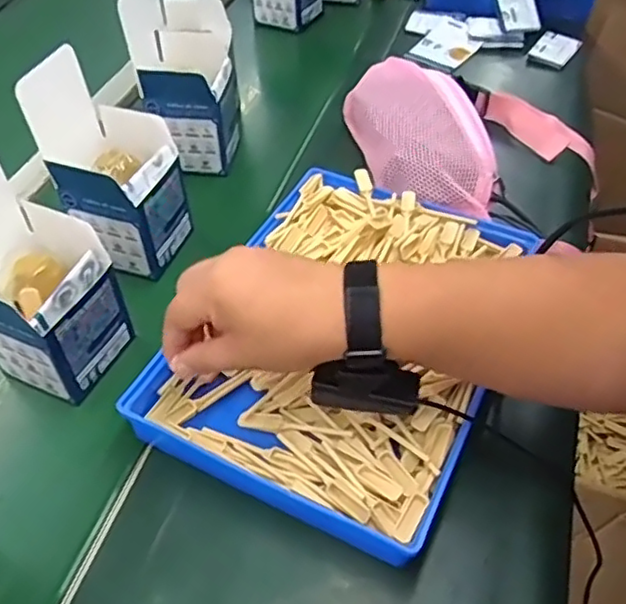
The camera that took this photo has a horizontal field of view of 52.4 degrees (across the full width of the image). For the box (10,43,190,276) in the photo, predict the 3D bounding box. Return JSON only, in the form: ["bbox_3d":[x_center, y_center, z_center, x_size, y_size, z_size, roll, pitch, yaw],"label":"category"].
[{"bbox_3d":[-0.172,-0.122,0.571,0.098,0.169,0.095,12,49,11],"label":"box"}]

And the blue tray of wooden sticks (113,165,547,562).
[{"bbox_3d":[0.030,0.016,0.520,0.229,0.045,0.324,18,51,16],"label":"blue tray of wooden sticks"}]

